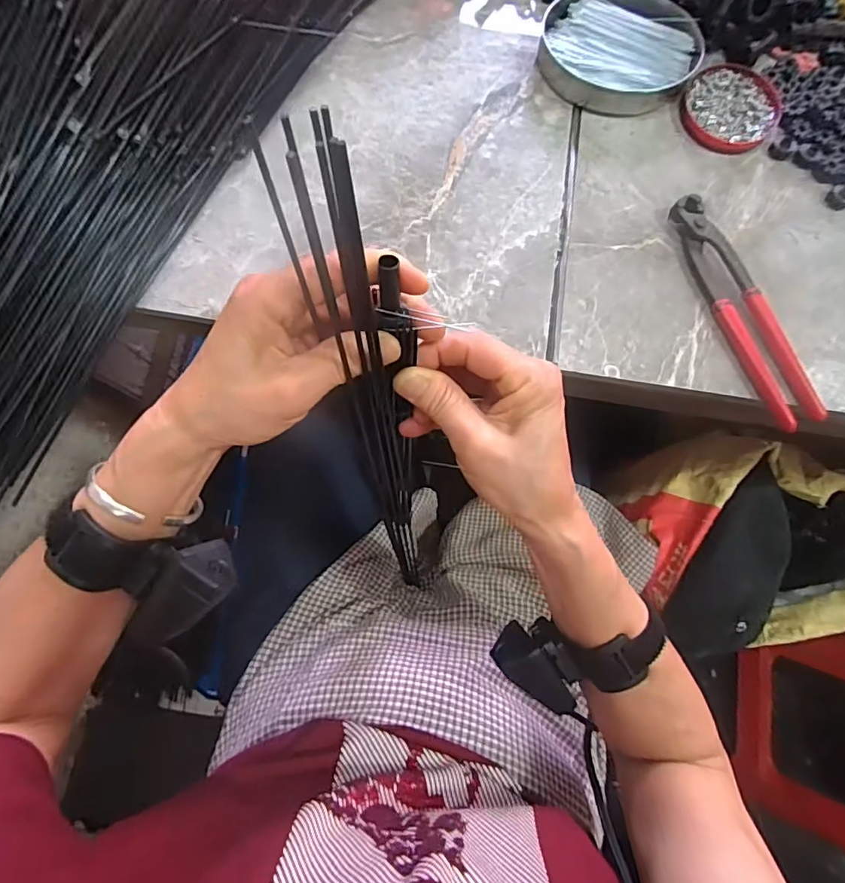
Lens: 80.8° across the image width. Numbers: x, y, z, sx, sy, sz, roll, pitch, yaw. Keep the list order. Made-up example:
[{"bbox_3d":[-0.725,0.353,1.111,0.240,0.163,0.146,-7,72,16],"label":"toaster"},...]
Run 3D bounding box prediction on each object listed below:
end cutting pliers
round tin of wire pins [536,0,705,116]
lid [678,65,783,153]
[{"bbox_3d":[0.251,-0.104,0.392,0.035,0.017,0.198,-23,80,-5],"label":"end cutting pliers"},{"bbox_3d":[0.173,-0.346,0.435,0.134,0.024,0.111,2,79,0],"label":"round tin of wire pins"},{"bbox_3d":[0.272,-0.295,0.439,0.081,0.007,0.079,0,79,0],"label":"lid"}]

